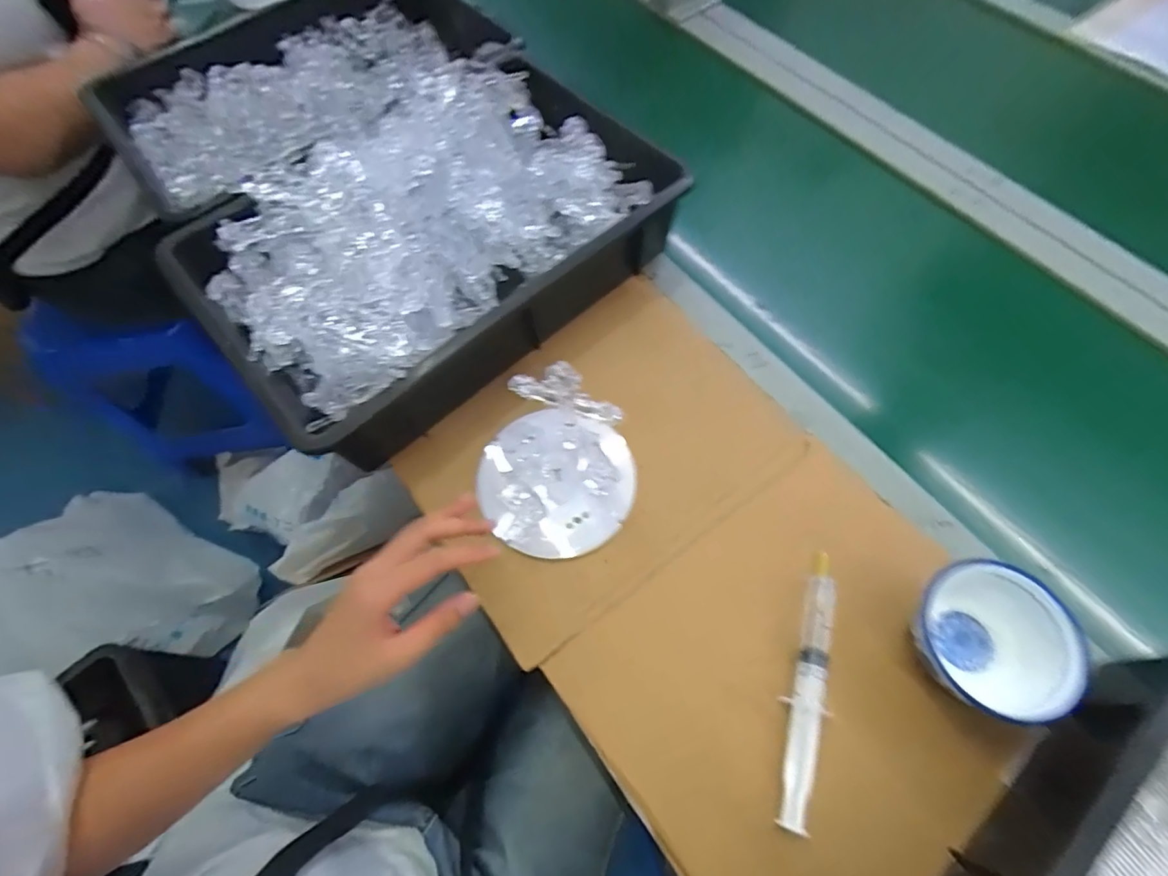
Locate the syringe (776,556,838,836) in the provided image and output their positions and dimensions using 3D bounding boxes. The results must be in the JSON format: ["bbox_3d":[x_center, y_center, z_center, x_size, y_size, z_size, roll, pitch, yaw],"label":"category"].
[{"bbox_3d":[0.159,0.171,0.364,0.024,0.015,0.179,19,67,10],"label":"syringe"}]

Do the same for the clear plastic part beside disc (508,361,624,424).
[{"bbox_3d":[-0.014,-0.033,0.365,0.085,0.049,0.013,19,67,10],"label":"clear plastic part beside disc"}]

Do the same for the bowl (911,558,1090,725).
[{"bbox_3d":[0.275,0.141,0.357,0.091,0.052,0.099,0,65,1],"label":"bowl"}]

